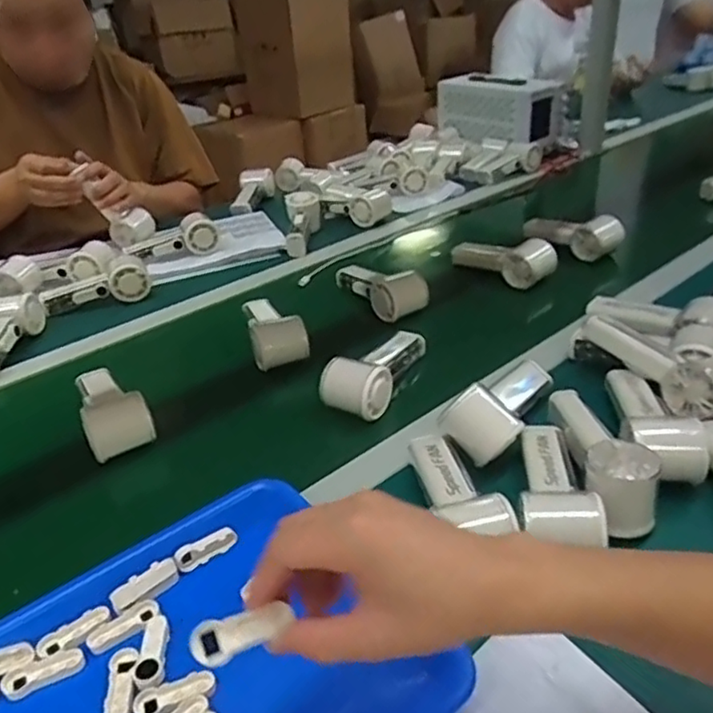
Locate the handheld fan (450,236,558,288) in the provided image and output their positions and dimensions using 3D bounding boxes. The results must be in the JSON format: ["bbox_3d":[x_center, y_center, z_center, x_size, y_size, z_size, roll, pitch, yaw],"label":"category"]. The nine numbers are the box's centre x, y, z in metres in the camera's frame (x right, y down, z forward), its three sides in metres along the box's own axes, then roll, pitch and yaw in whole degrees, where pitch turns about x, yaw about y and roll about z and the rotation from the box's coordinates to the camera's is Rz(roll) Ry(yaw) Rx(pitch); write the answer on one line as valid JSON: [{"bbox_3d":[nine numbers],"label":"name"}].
[{"bbox_3d":[0.214,-0.149,0.936,0.060,0.057,0.170,-21,35,-25],"label":"handheld fan"}]

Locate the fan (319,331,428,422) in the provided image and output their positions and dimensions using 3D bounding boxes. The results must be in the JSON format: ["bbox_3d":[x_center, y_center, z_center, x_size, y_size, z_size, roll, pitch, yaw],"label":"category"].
[{"bbox_3d":[0.024,0.018,0.701,0.065,0.065,0.140,15,37,29],"label":"fan"}]

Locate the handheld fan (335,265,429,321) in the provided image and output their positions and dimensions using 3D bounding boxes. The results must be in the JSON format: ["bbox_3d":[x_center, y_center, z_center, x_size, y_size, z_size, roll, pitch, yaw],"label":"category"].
[{"bbox_3d":[0.026,-0.101,0.869,0.056,0.049,0.154,-25,37,-30],"label":"handheld fan"}]

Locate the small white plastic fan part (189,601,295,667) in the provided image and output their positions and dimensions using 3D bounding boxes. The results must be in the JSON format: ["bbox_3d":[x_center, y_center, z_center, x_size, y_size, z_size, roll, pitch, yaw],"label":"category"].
[{"bbox_3d":[-0.058,0.140,0.324,0.050,0.011,0.020,-14,64,-21],"label":"small white plastic fan part"}]

